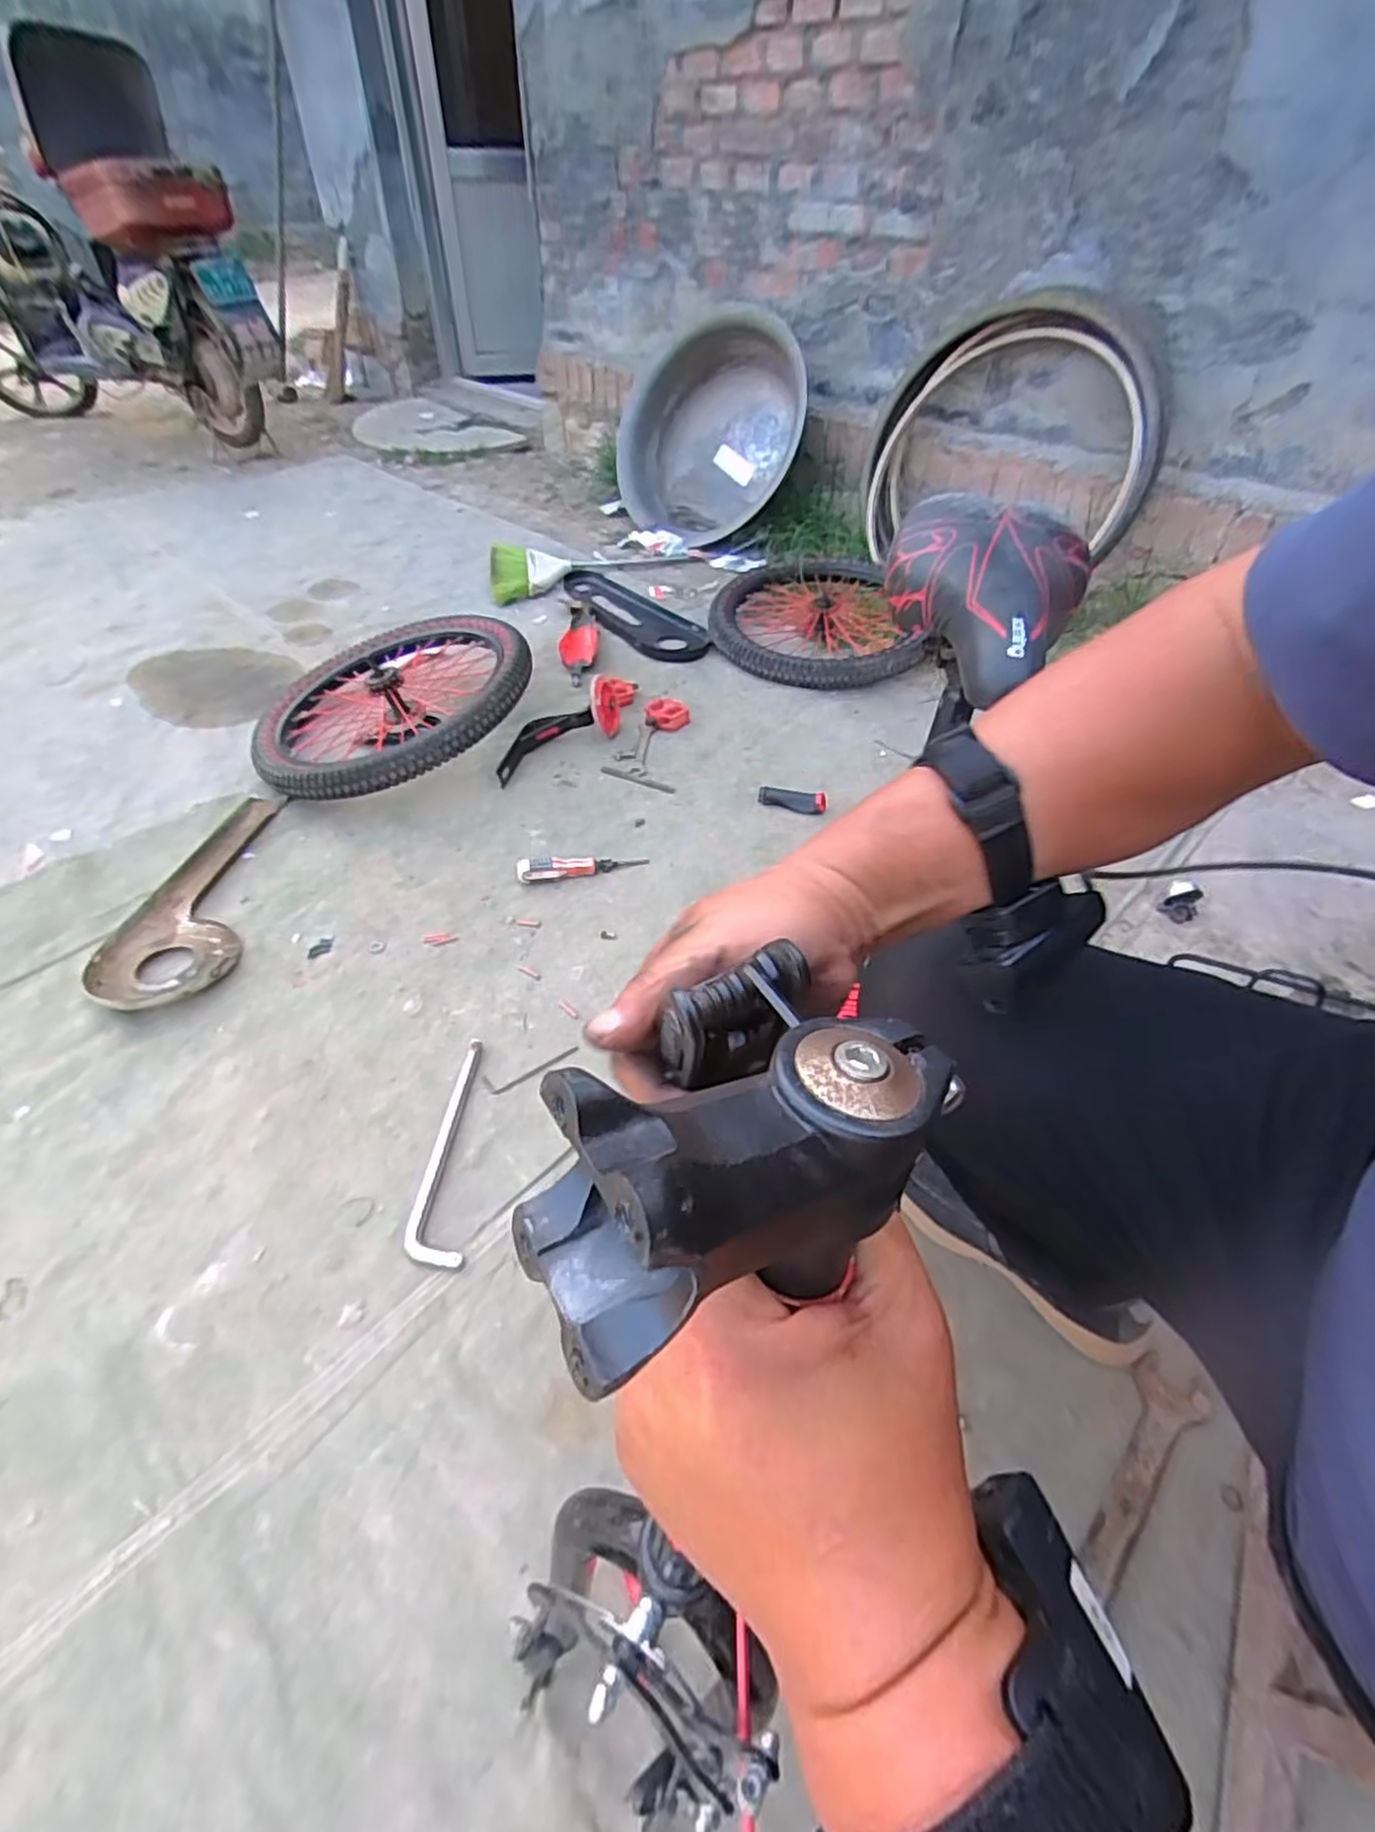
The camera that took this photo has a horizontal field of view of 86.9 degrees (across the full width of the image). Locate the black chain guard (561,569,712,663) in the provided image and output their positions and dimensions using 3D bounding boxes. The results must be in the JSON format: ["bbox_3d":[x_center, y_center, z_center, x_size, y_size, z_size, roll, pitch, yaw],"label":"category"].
[{"bbox_3d":[-0.133,-0.721,1.709,0.190,0.023,0.542,-28,52,-27],"label":"black chain guard"}]

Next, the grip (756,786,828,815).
[{"bbox_3d":[0.169,-0.185,1.175,0.108,0.029,0.038,4,45,2],"label":"grip"}]

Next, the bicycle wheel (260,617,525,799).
[{"bbox_3d":[-0.516,-0.370,1.264,0.431,0.077,0.468,-8,47,9],"label":"bicycle wheel"}]

